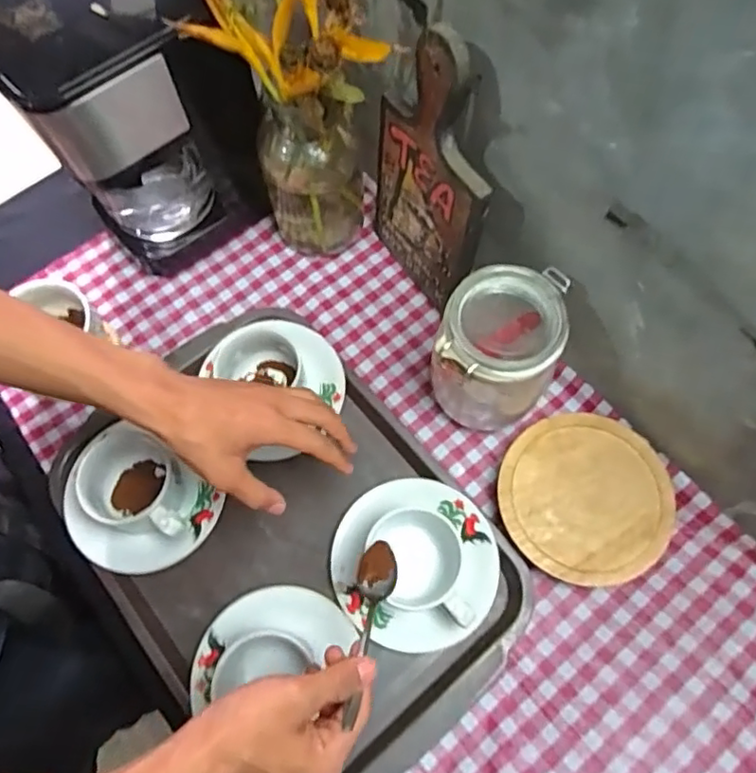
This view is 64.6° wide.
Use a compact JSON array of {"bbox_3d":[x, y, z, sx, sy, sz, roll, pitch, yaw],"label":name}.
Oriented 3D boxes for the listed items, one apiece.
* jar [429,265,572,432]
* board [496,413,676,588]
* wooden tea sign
[{"bbox_3d":[0.102,-0.028,0.549,0.098,0.152,0.094,0,68,1],"label":"jar"},{"bbox_3d":[0.192,0.103,0.554,0.154,0.017,0.149,0,68,1],"label":"board"},{"bbox_3d":[0.043,-0.185,0.552,0.032,0.294,0.139,-28,70,-10],"label":"wooden tea sign"}]

